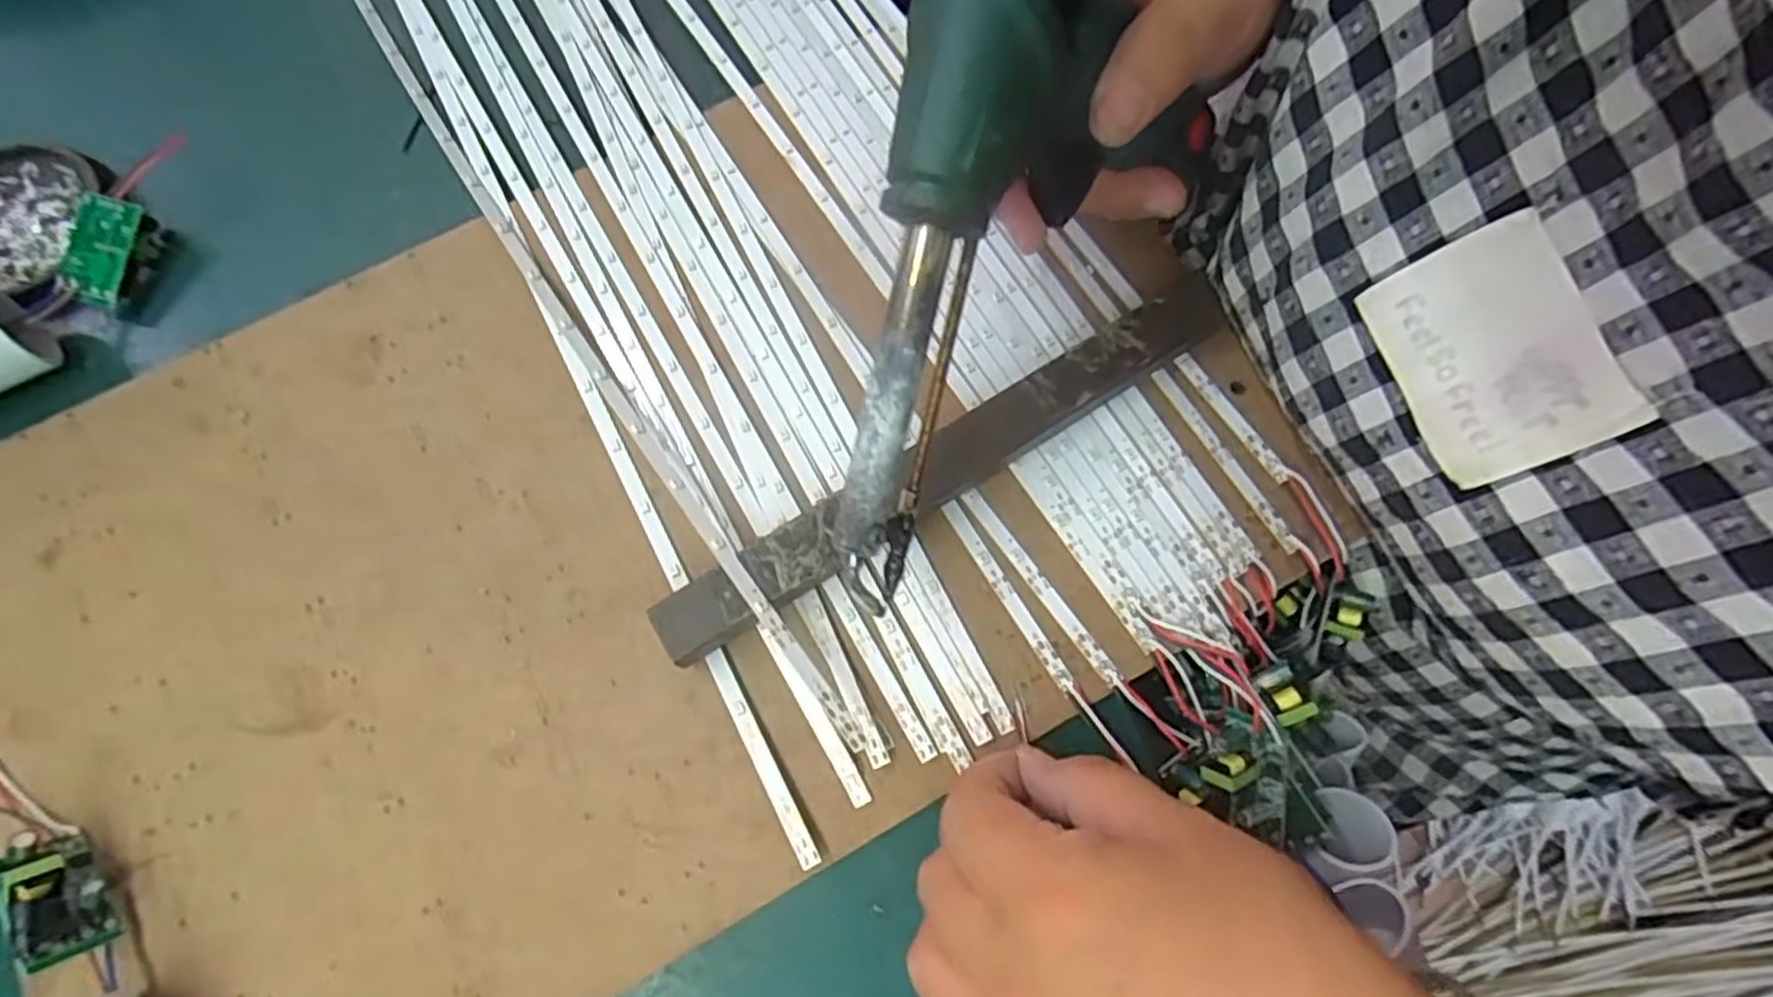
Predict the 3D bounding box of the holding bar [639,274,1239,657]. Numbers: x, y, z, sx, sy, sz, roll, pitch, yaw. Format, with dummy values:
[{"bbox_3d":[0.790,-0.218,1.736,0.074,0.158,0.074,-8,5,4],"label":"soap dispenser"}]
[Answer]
[{"bbox_3d":[0.022,-0.011,0.262,0.213,0.020,0.022,-31,79,-9],"label":"holding bar"}]

